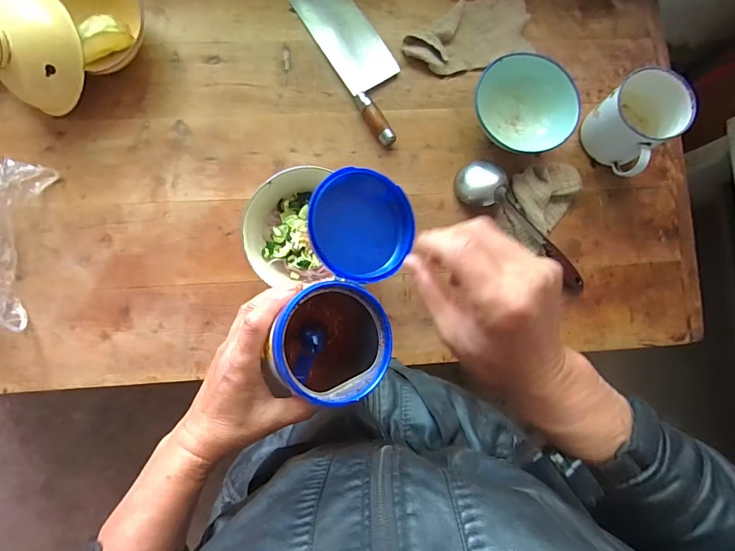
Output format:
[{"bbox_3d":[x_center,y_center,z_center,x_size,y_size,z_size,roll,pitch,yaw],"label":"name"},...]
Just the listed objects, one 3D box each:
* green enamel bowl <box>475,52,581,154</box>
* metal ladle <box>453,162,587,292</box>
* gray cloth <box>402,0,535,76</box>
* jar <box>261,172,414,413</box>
[{"bbox_3d":[0.276,-0.296,0.712,0.170,0.088,0.170,1,84,-5],"label":"green enamel bowl"},{"bbox_3d":[0.290,-0.090,0.720,0.313,0.039,0.085,45,84,0],"label":"metal ladle"},{"bbox_3d":[0.203,-0.459,0.764,0.276,0.038,0.152,-20,87,-7],"label":"gray cloth"},{"bbox_3d":[-0.019,0.013,0.379,0.094,0.131,0.203,15,87,-4],"label":"jar"}]

